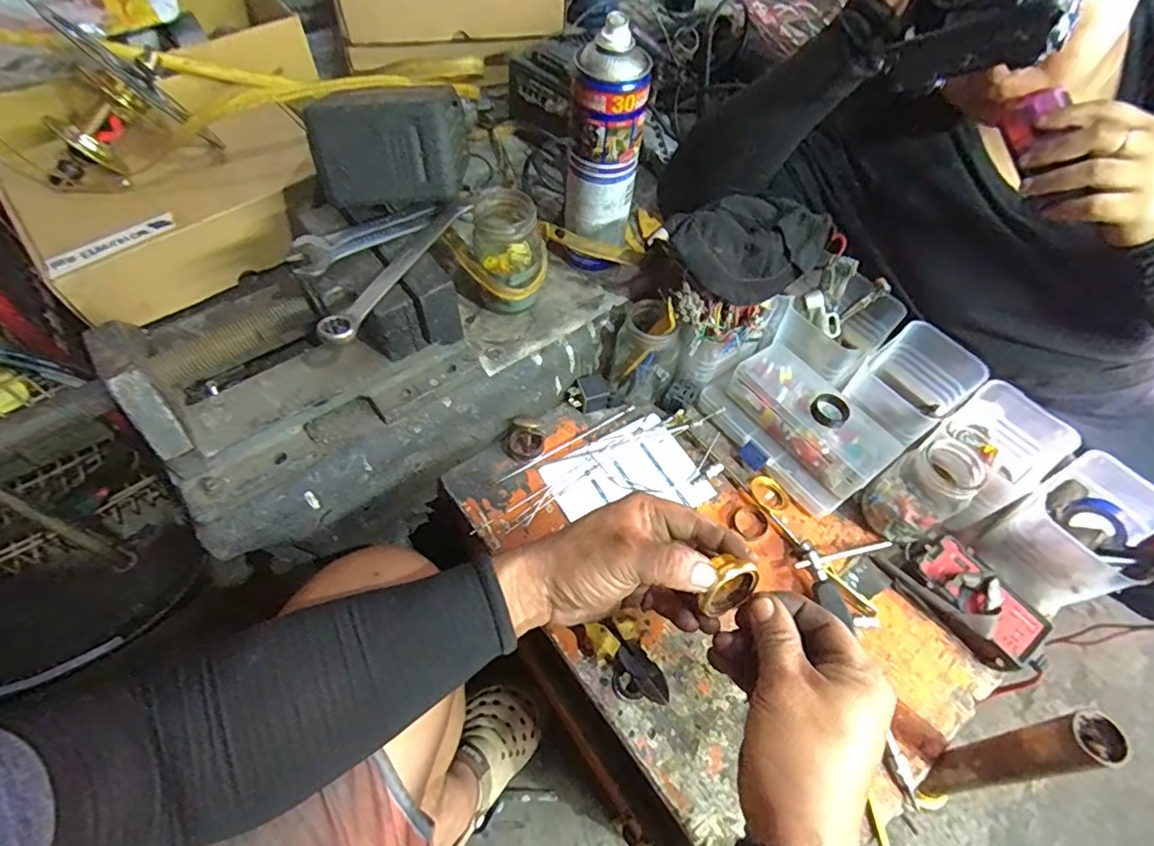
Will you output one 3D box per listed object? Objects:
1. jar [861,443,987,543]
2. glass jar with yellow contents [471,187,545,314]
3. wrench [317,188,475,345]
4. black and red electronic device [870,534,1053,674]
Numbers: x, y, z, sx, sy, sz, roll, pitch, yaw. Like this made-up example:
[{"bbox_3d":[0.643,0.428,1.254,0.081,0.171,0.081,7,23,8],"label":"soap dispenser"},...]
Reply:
[{"bbox_3d":[0.310,0.065,0.506,0.063,0.103,0.061,2,58,-3],"label":"jar"},{"bbox_3d":[-0.064,-0.157,0.532,0.063,0.107,0.063,2,58,-3],"label":"glass jar with yellow contents"},{"bbox_3d":[-0.140,-0.135,0.459,0.024,0.013,0.199,24,60,11],"label":"wrench"},{"bbox_3d":[0.342,0.146,0.491,0.070,0.035,0.124,-34,66,-22],"label":"black and red electronic device"}]

